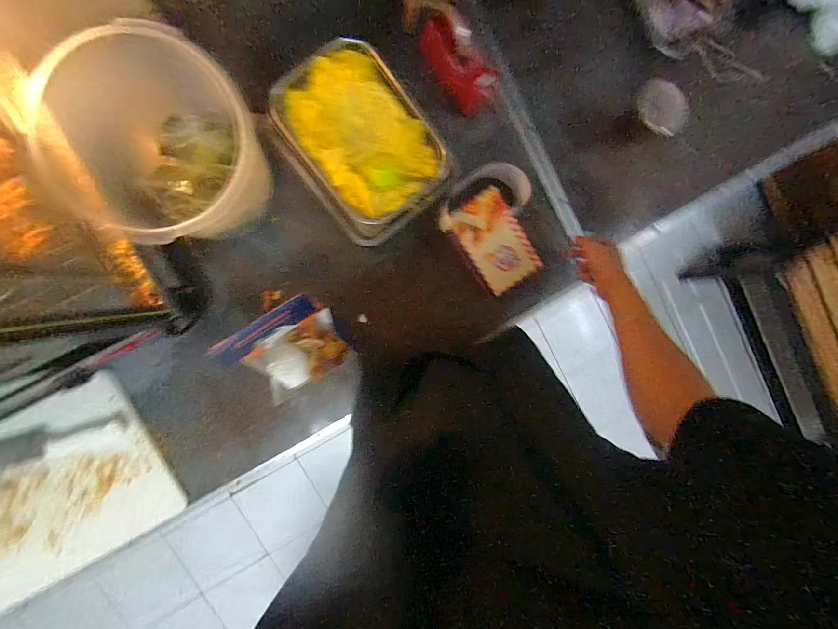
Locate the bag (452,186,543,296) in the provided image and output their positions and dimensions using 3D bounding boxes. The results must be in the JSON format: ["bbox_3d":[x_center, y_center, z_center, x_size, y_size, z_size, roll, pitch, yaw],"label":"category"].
[{"bbox_3d":[0.144,-0.133,0.670,0.115,0.040,0.188,-36,97,-5],"label":"bag"}]

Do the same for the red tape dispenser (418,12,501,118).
[{"bbox_3d":[0.082,-0.475,0.660,0.168,0.063,0.095,40,87,-25],"label":"red tape dispenser"}]

